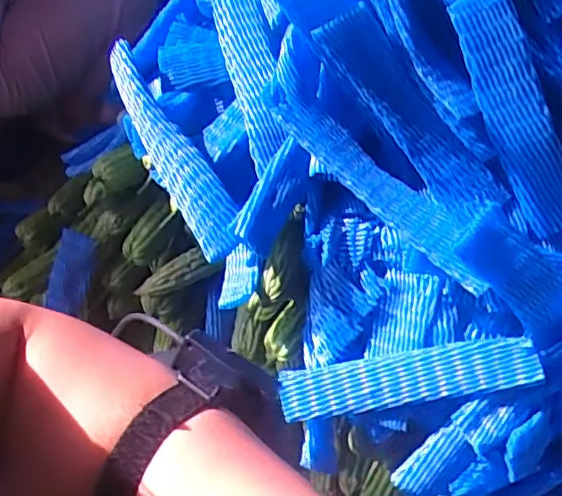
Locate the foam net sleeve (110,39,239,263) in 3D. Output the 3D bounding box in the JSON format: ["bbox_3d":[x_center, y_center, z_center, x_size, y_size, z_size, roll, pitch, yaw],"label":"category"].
[{"bbox_3d":[-0.112,-0.101,0.599,0.045,0.046,0.251,-23,72,-26],"label":"foam net sleeve"}]

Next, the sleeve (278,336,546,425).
[{"bbox_3d":[0.119,0.126,0.576,0.239,0.051,0.015,-12,0,11],"label":"sleeve"}]

